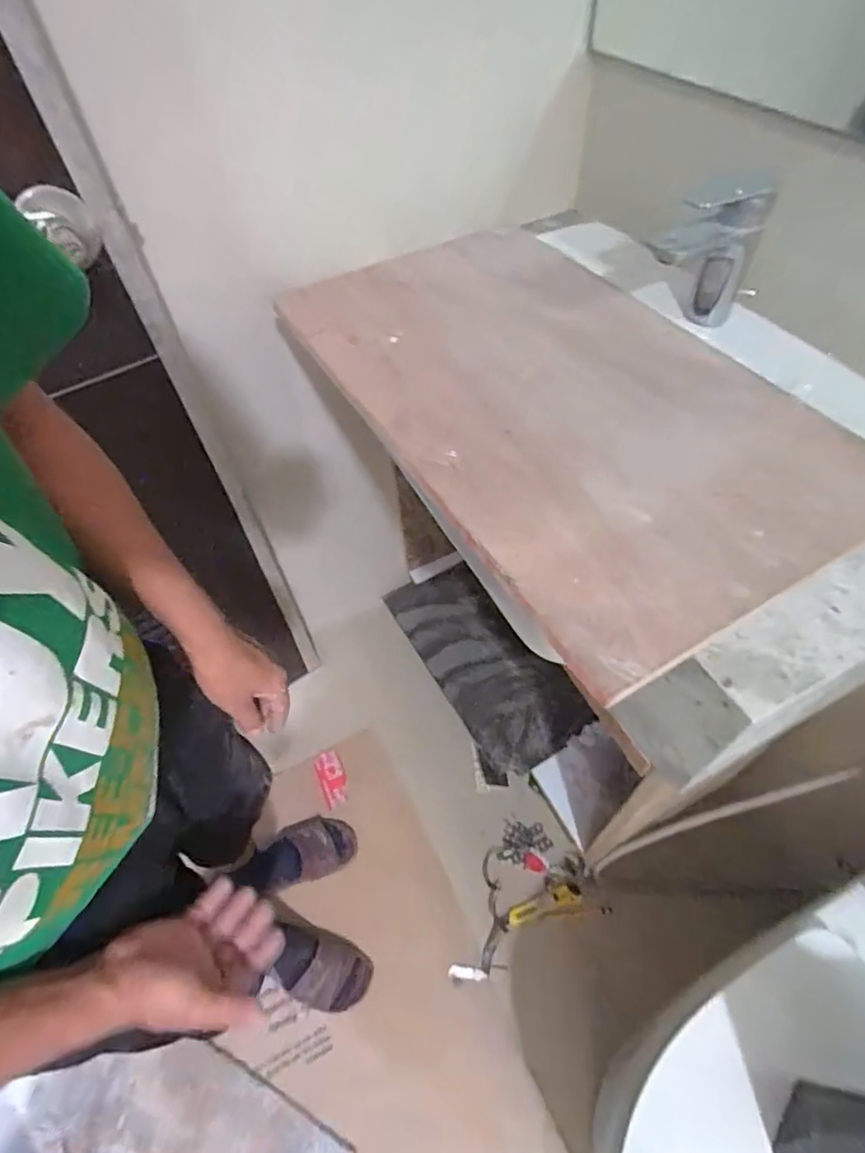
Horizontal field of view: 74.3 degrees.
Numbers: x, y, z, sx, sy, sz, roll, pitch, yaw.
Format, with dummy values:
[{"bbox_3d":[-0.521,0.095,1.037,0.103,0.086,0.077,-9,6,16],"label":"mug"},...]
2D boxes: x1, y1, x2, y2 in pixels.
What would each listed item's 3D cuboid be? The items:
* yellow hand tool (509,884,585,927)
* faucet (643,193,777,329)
[{"bbox_3d":[0.210,0.618,1.076,0.143,0.017,0.038,-15,54,-7],"label":"yellow hand tool"},{"bbox_3d":[0.269,-0.316,0.576,0.114,0.114,0.043,2,54,5],"label":"faucet"}]

